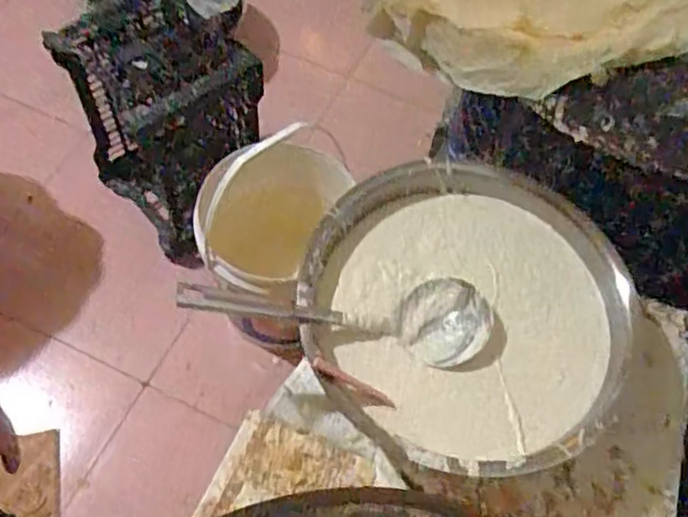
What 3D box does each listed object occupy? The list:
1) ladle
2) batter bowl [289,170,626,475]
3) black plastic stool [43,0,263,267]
[{"bbox_3d":[-0.003,0.059,0.768,0.363,0.046,0.098,8,56,-13],"label":"ladle"},{"bbox_3d":[0.133,0.074,0.809,0.349,0.141,0.373,2,60,-3],"label":"batter bowl"},{"bbox_3d":[-0.411,-0.312,1.480,0.283,0.494,0.381,-40,70,-23],"label":"black plastic stool"}]

